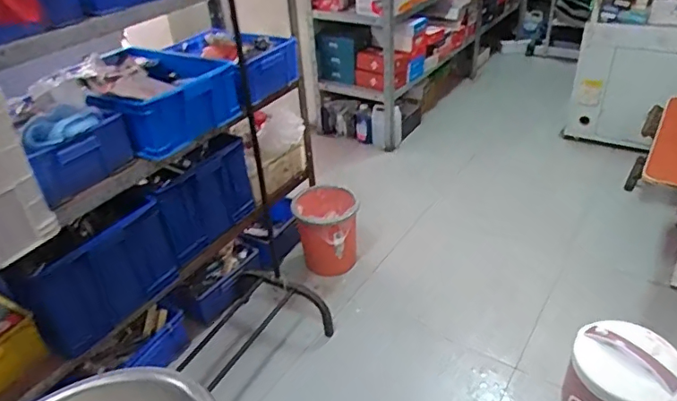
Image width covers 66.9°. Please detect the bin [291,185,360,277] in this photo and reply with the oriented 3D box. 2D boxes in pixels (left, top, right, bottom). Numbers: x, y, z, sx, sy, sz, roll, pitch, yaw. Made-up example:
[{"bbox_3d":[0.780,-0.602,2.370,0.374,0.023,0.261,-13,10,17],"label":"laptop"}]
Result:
[{"bbox_3d":[-0.041,0.116,1.883,0.230,0.243,0.203,-9,34,-7],"label":"bin"}]

